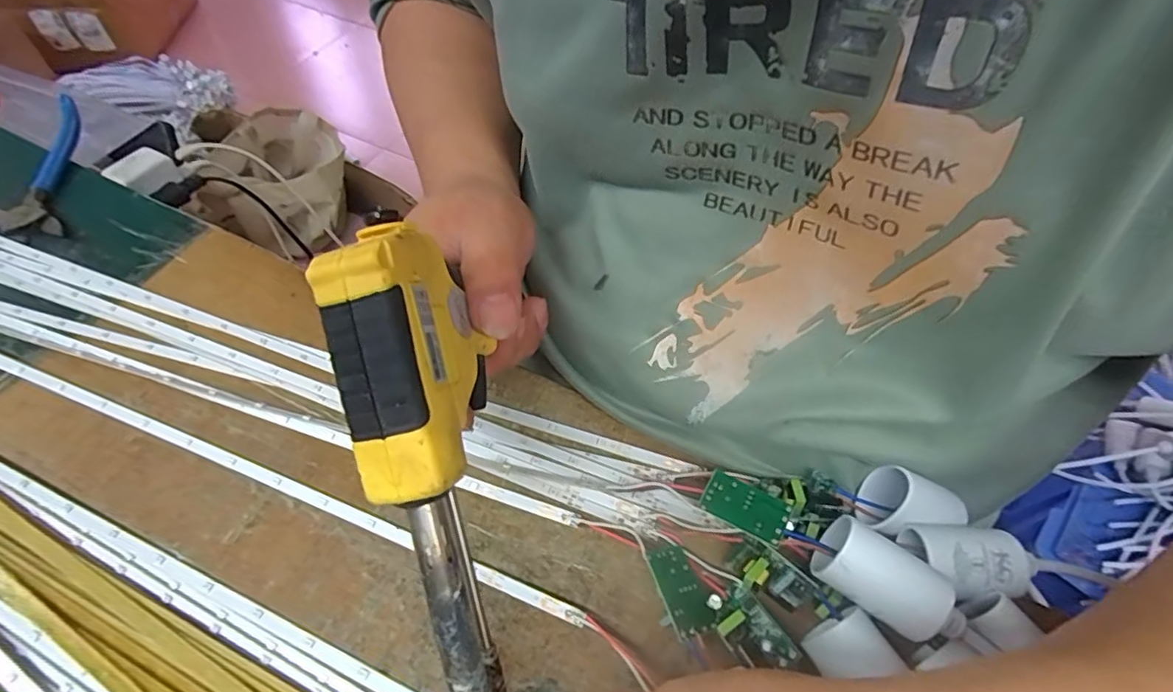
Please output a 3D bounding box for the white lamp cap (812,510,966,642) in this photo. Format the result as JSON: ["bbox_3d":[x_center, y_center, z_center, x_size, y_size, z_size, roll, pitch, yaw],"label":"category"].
[{"bbox_3d":[0.116,0.091,0.218,0.055,0.022,0.026,35,60,19],"label":"white lamp cap"}]

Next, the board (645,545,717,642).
[{"bbox_3d":[0.039,0.099,0.237,0.021,0.004,0.034,-4,50,-28],"label":"board"}]

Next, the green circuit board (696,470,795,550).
[{"bbox_3d":[0.068,0.069,0.248,0.036,0.006,0.020,23,59,20],"label":"green circuit board"}]

